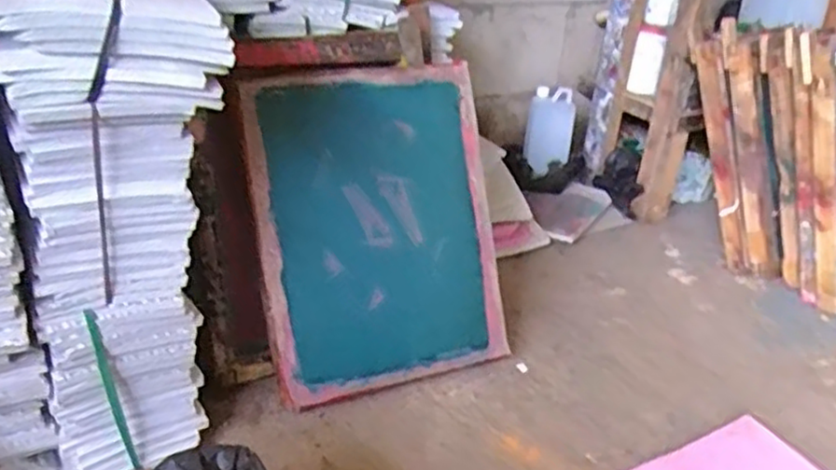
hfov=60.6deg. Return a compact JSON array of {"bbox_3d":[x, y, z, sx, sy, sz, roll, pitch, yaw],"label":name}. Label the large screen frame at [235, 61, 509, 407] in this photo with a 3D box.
[{"bbox_3d":[-0.055,-0.006,1.018,0.352,0.446,0.060,-11,3,-25],"label":"large screen frame"}]

